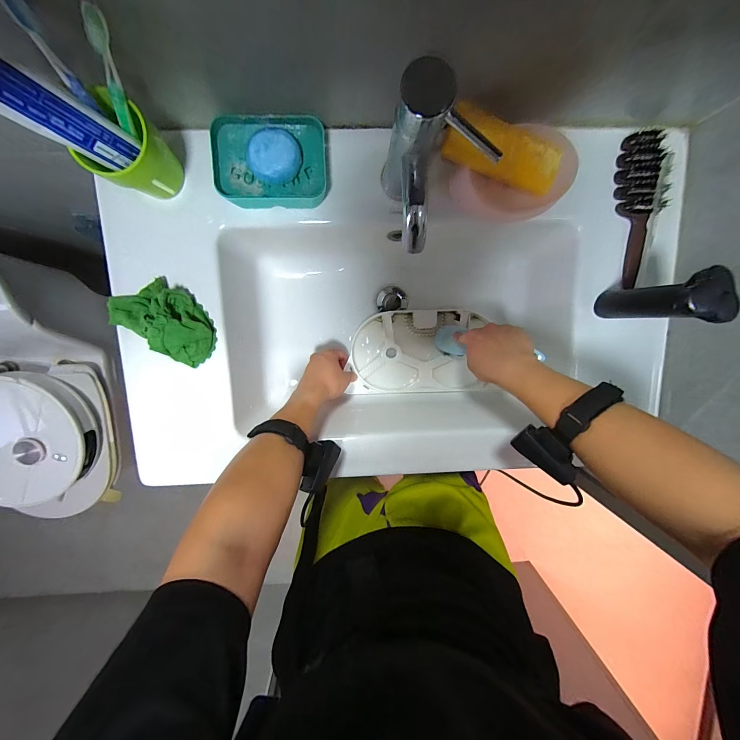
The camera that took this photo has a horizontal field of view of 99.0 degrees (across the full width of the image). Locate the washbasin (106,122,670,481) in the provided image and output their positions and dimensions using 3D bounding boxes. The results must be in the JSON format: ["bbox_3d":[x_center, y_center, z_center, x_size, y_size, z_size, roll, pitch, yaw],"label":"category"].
[{"bbox_3d":[0.039,-0.093,0.547,0.817,0.197,0.527,4,98,-5],"label":"washbasin"}]

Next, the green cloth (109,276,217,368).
[{"bbox_3d":[-0.280,-0.071,0.426,0.140,0.038,0.087,31,95,-8],"label":"green cloth"}]

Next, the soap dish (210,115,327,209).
[{"bbox_3d":[-0.125,-0.262,0.403,0.135,0.035,0.095,-2,98,-4],"label":"soap dish"}]

